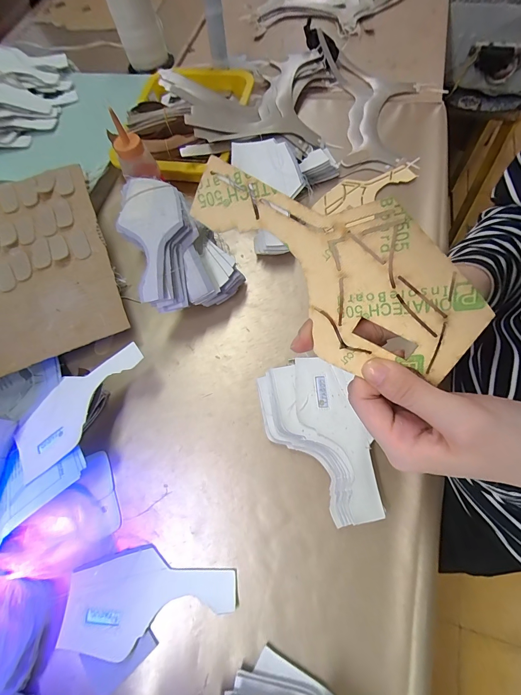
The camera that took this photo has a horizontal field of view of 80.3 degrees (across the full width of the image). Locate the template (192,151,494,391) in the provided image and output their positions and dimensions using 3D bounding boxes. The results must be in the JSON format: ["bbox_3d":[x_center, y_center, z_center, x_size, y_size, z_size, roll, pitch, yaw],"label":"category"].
[{"bbox_3d":[0.044,-0.044,0.164,0.081,0.004,0.157,-37,101,26],"label":"template"}]

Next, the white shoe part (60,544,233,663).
[{"bbox_3d":[-0.108,0.242,0.300,0.165,0.004,0.078,-8,66,0],"label":"white shoe part"}]

